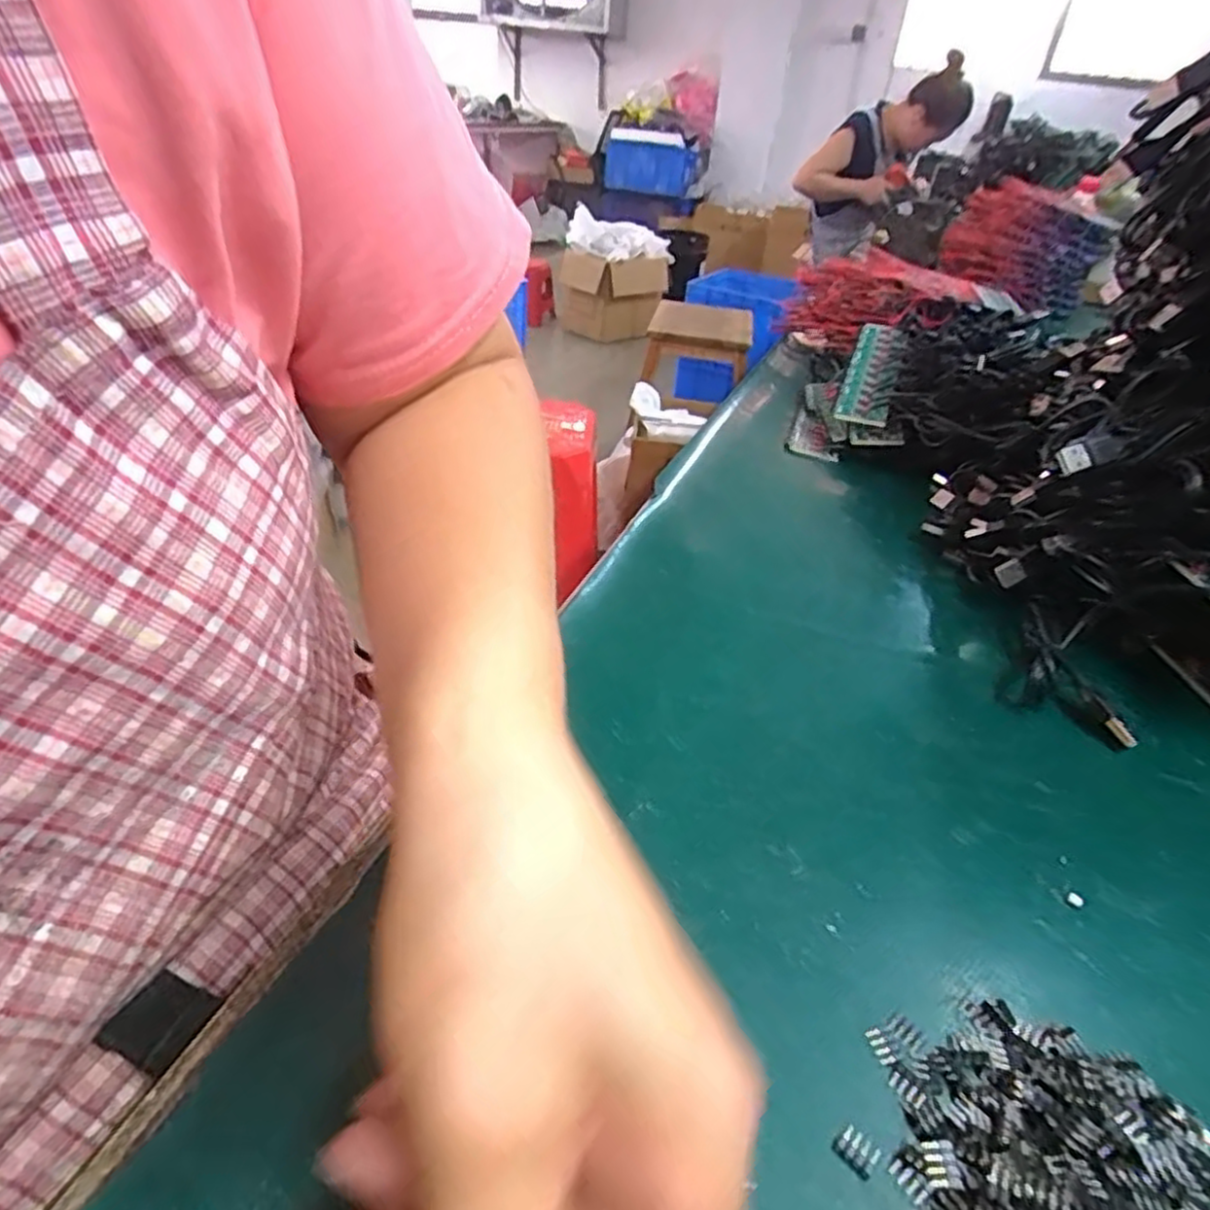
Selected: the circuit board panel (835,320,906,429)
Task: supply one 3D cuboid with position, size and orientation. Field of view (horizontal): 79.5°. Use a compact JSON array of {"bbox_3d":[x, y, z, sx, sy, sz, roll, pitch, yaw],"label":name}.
[{"bbox_3d":[0.218,-0.192,0.597,0.037,0.015,0.140,16,55,12],"label":"circuit board panel"}]

